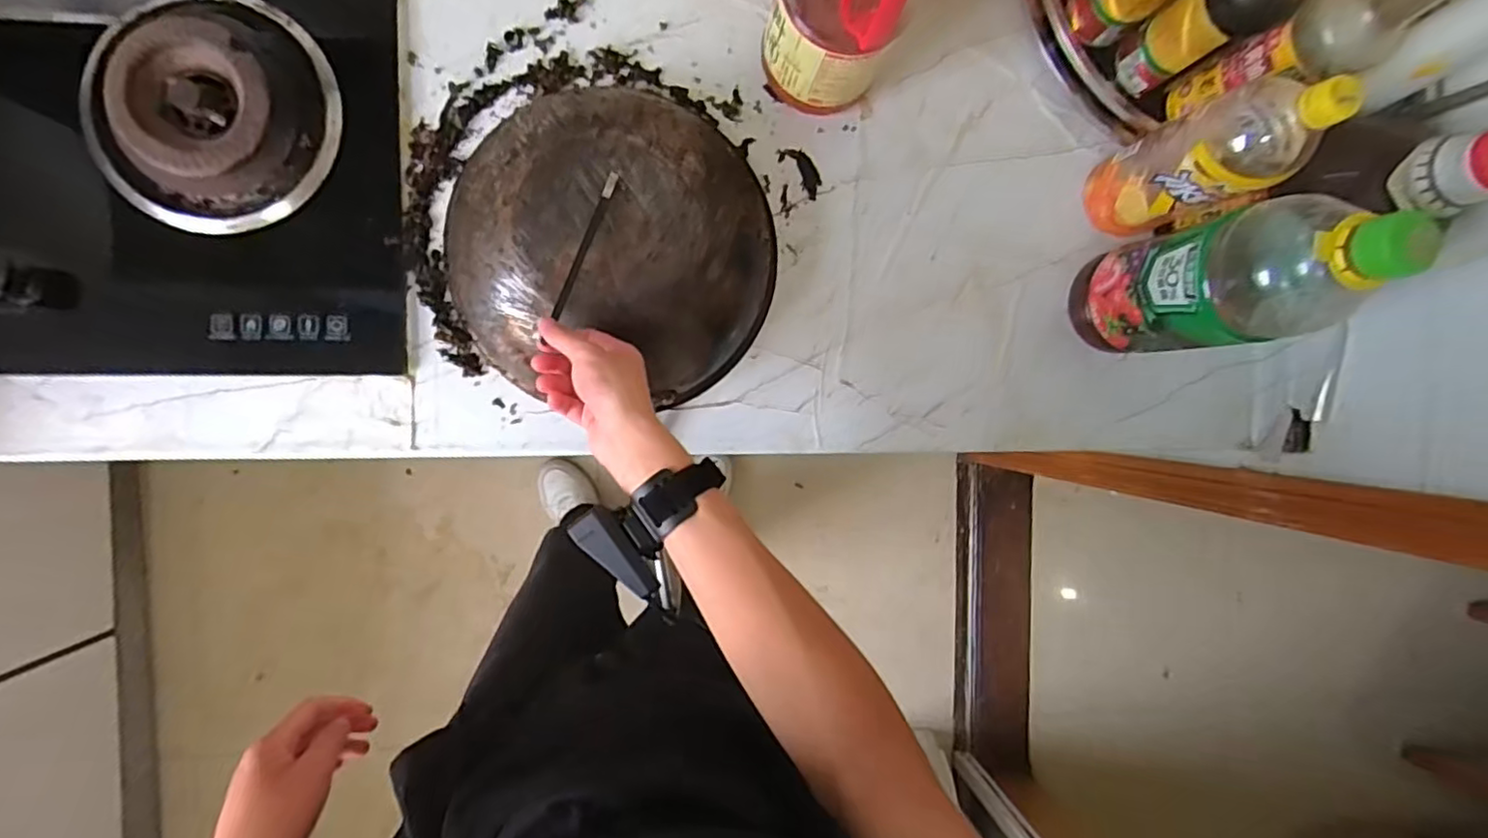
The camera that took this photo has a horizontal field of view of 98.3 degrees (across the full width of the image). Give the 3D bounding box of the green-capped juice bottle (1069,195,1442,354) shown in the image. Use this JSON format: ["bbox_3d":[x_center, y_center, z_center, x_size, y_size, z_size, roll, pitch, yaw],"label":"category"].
[{"bbox_3d":[0.374,-0.107,0.523,0.079,0.297,0.095,-7,92,-6],"label":"green-capped juice bottle"}]

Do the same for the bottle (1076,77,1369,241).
[{"bbox_3d":[0.391,-0.222,0.549,0.086,0.233,0.077,-23,94,-5],"label":"bottle"}]

